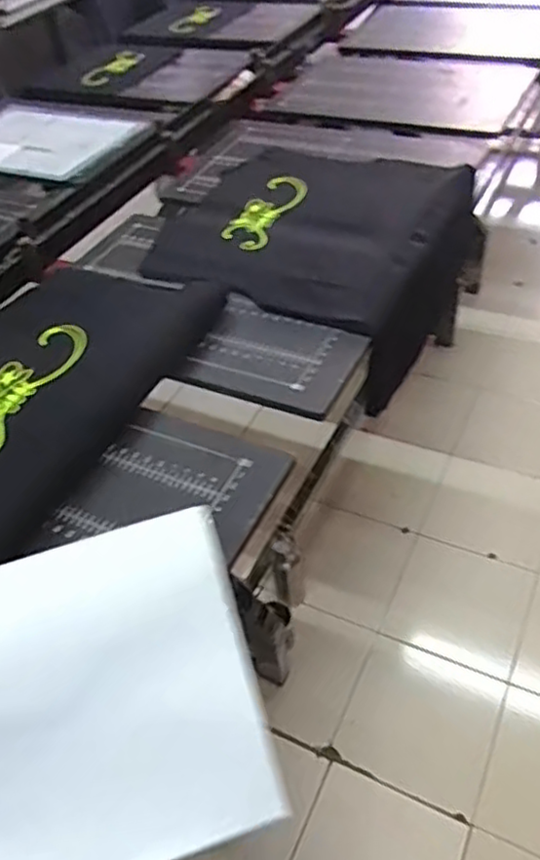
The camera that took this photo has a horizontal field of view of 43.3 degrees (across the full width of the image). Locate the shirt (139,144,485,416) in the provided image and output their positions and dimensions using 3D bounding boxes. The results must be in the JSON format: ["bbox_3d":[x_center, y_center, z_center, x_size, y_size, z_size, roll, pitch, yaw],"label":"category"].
[{"bbox_3d":[0.092,-0.334,1.329,0.556,0.199,0.576,23,50,27],"label":"shirt"}]

